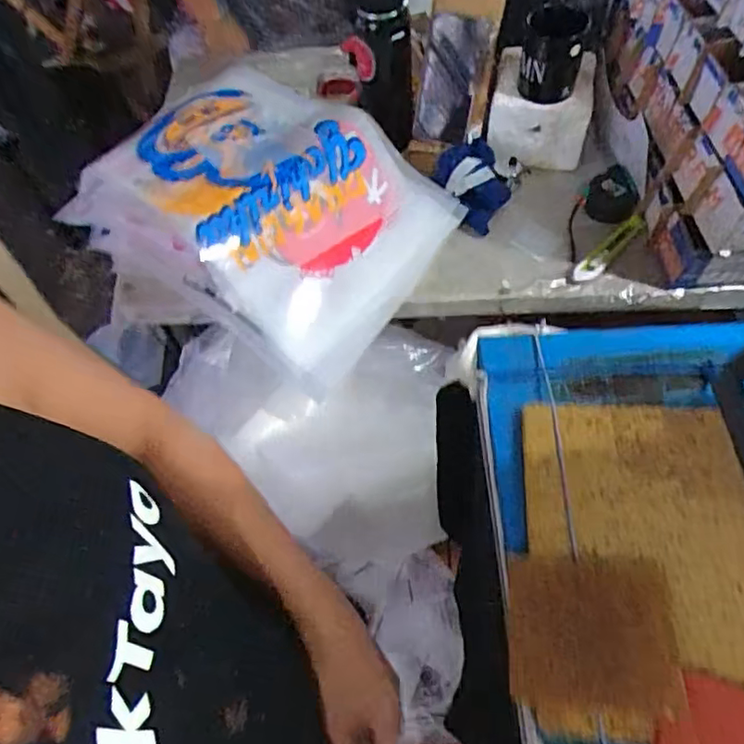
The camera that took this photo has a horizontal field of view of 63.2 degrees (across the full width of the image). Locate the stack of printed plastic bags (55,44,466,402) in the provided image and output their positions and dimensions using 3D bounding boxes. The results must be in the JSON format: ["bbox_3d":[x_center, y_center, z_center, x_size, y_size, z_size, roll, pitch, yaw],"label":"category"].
[{"bbox_3d":[-0.167,-0.237,0.875,0.490,0.174,0.405,30,66,19],"label":"stack of printed plastic bags"}]

